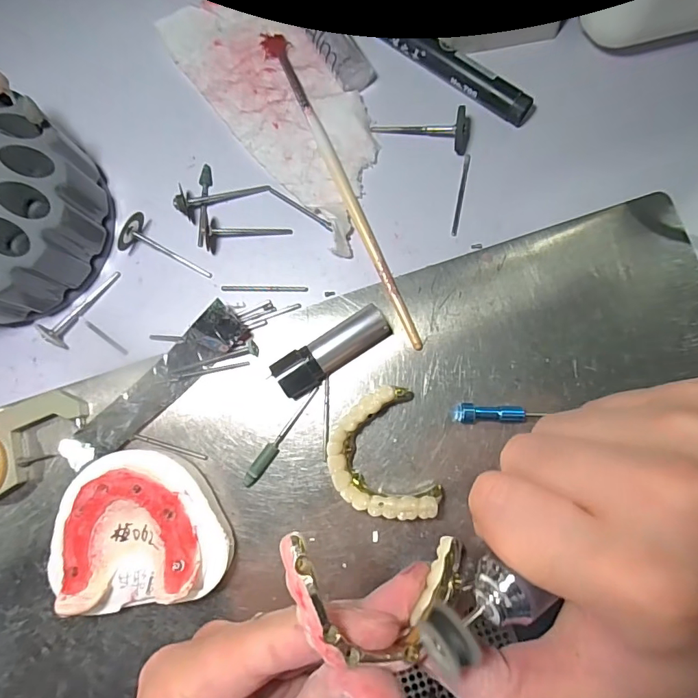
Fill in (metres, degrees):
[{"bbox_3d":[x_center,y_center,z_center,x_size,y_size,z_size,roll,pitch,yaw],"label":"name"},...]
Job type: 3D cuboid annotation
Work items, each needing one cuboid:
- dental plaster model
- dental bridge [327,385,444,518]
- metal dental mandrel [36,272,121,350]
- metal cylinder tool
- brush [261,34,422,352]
[{"bbox_3d":[-0.096,0.081,0.208,0.075,0.028,0.066,-10,83,0],"label":"dental plaster model"},{"bbox_3d":[0.014,0.050,0.213,0.045,0.017,0.059,-15,83,0],"label":"dental bridge"},{"bbox_3d":[-0.136,-0.022,0.231,0.013,0.010,0.047,39,85,6],"label":"metal dental mandrel"},{"bbox_3d":[-0.007,0.001,0.220,0.058,0.018,0.019,-35,83,-3],"label":"metal cylinder tool"},{"bbox_3d":[-0.003,-0.084,0.234,0.009,0.009,0.181,-24,83,-2],"label":"brush"}]

